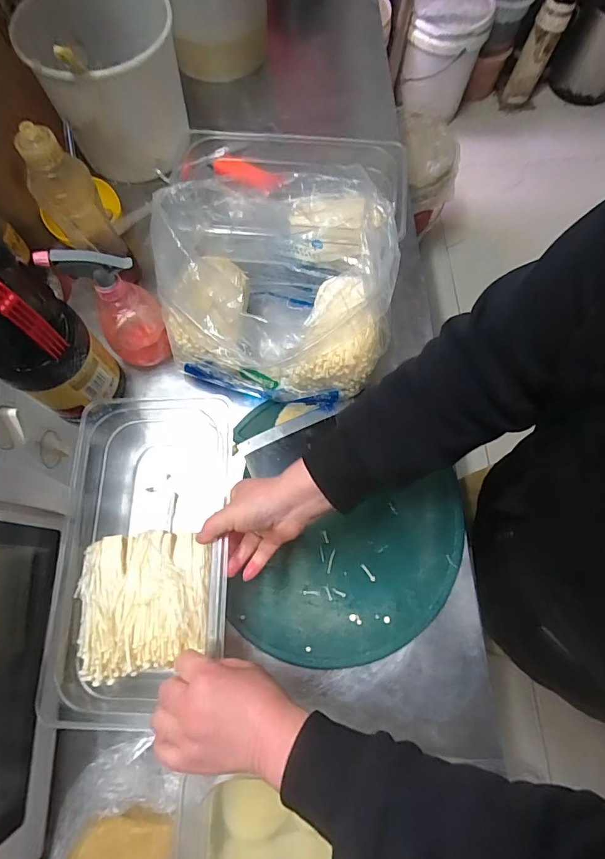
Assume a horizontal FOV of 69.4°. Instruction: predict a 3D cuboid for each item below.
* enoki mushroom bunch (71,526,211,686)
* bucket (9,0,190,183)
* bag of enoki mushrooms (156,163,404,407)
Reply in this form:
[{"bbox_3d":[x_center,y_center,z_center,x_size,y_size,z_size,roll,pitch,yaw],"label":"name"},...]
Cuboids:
[{"bbox_3d":[-0.161,0.173,0.436,0.129,0.026,0.133,-3,72,-2],"label":"enoki mushroom bunch"},{"bbox_3d":[-0.277,-0.508,0.654,0.194,0.181,0.217,-17,73,-6],"label":"bucket"},{"bbox_3d":[-0.029,-0.162,0.543,0.253,0.202,0.228,1,72,0],"label":"bag of enoki mushrooms"}]

